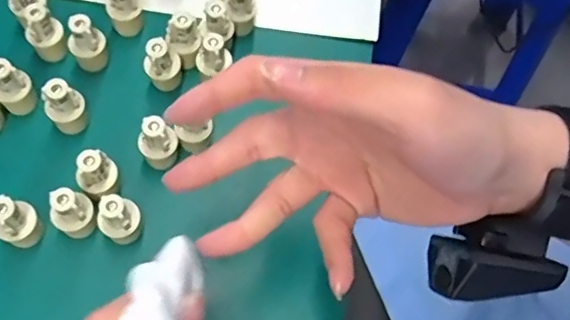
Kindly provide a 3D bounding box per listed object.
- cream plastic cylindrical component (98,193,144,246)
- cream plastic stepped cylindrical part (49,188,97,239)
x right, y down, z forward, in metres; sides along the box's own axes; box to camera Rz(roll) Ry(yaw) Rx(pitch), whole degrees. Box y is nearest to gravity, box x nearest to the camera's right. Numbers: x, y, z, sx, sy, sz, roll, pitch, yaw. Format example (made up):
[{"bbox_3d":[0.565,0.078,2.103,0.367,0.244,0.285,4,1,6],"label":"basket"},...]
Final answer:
[{"bbox_3d":[-0.095,0.036,0.339,0.023,0.039,0.018,-28,70,-15],"label":"cream plastic cylindrical component"},{"bbox_3d":[-0.123,0.032,0.338,0.023,0.039,0.020,-33,71,-17],"label":"cream plastic stepped cylindrical part"}]

